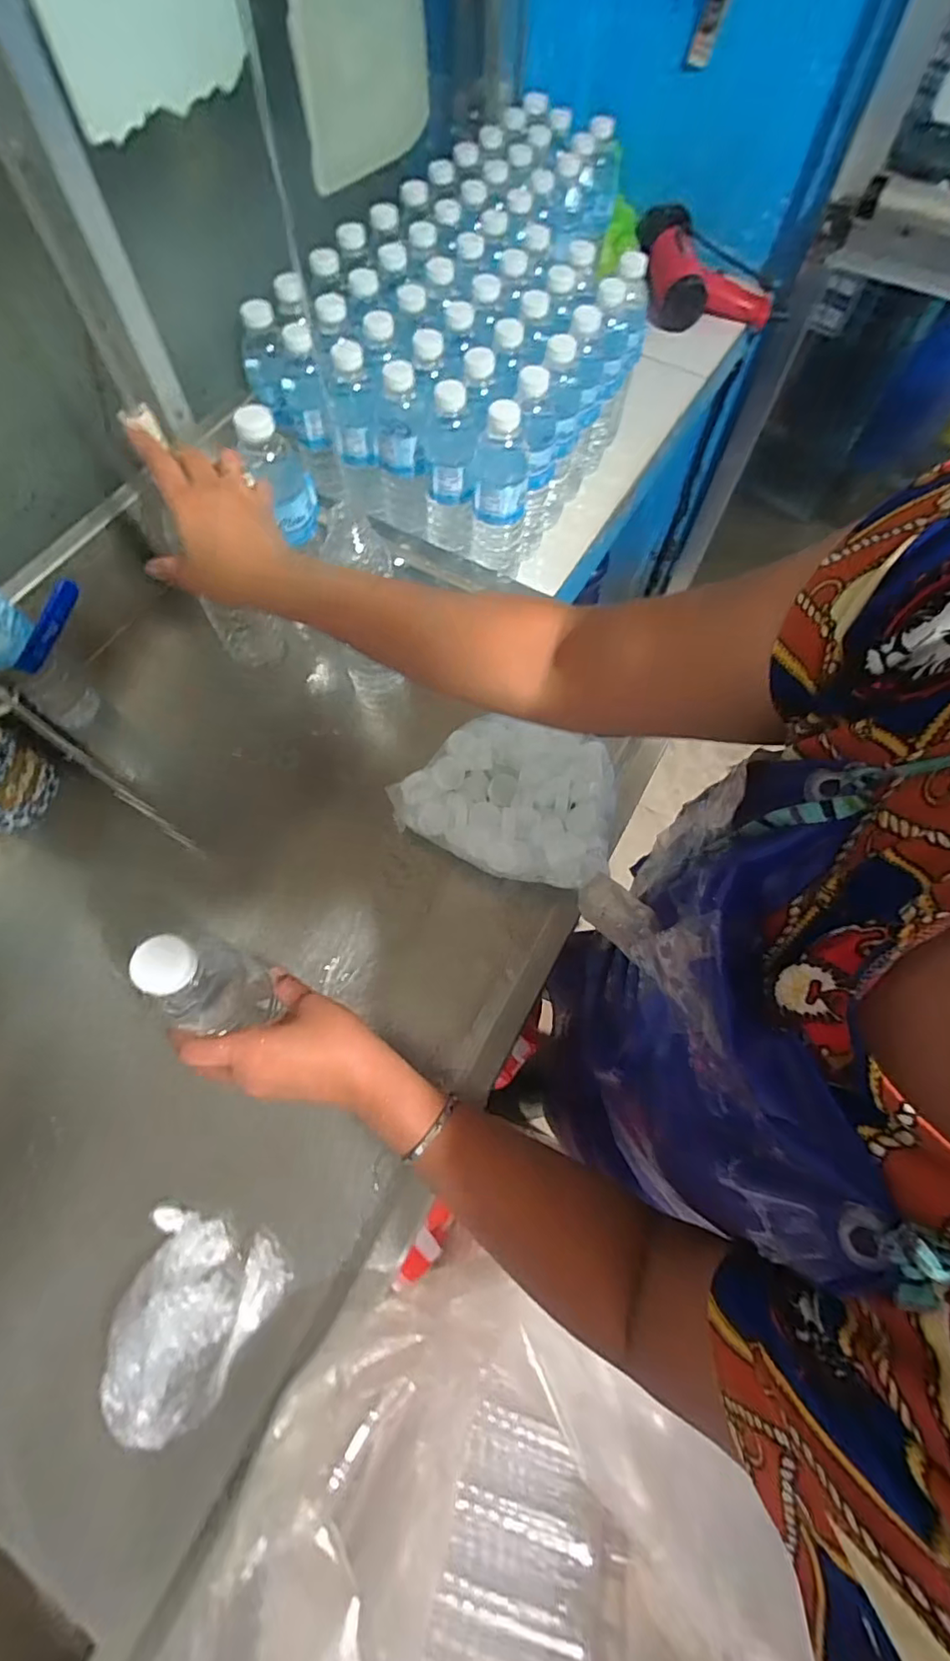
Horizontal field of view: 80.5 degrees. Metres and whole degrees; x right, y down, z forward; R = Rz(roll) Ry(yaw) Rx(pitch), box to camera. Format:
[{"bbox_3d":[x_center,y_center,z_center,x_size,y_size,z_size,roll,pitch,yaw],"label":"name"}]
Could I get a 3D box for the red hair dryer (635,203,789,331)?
[{"bbox_3d":[0.410,-0.971,0.965,0.241,0.080,0.243,0,67,-1],"label":"red hair dryer"}]

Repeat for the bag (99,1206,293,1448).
[{"bbox_3d":[-0.205,0.357,0.396,0.109,0.042,0.132,14,67,5],"label":"bag"}]

